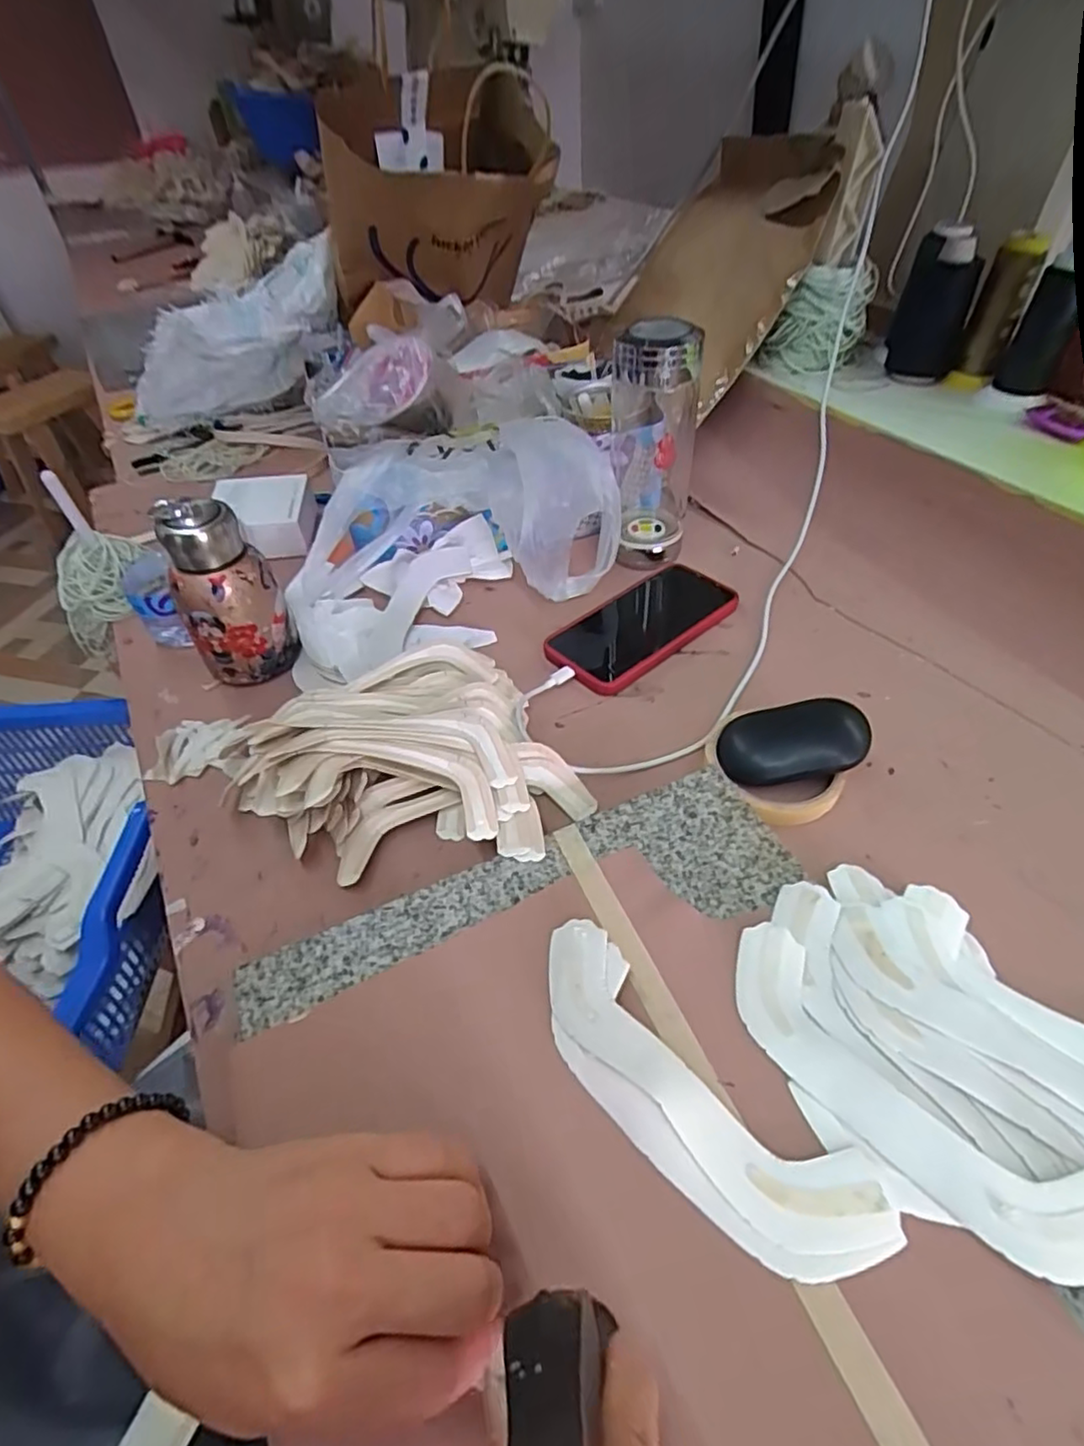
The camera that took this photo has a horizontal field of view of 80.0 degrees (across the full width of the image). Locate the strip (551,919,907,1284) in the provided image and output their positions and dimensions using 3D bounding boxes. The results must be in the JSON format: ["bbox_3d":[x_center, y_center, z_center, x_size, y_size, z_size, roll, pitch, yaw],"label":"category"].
[{"bbox_3d":[0.060,0.156,0.276,0.169,0.015,0.058,33,57,30],"label":"strip"}]

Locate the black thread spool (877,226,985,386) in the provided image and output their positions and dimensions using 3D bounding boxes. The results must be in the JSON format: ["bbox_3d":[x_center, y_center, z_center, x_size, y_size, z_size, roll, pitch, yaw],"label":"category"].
[{"bbox_3d":[0.359,-0.381,0.597,0.062,0.117,0.068,18,50,21],"label":"black thread spool"}]

